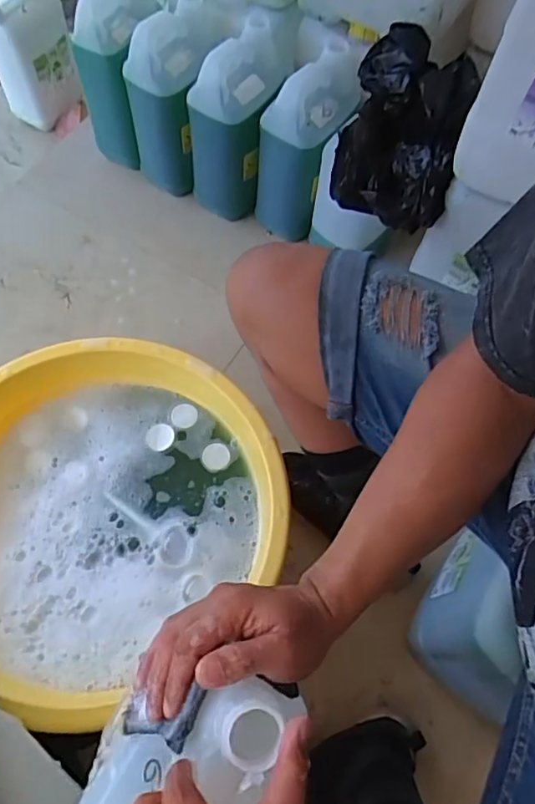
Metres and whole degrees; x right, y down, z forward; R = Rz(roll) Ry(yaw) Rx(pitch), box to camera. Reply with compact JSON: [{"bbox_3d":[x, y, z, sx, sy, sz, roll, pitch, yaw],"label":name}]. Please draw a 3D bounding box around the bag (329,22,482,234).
[{"bbox_3d":[0.204,-0.407,0.860,0.176,0.164,0.231,17,65,5],"label":"bag"}]

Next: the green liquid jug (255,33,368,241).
[{"bbox_3d":[0.073,-0.457,1.037,0.124,0.314,0.182,34,68,12],"label":"green liquid jug"}]

